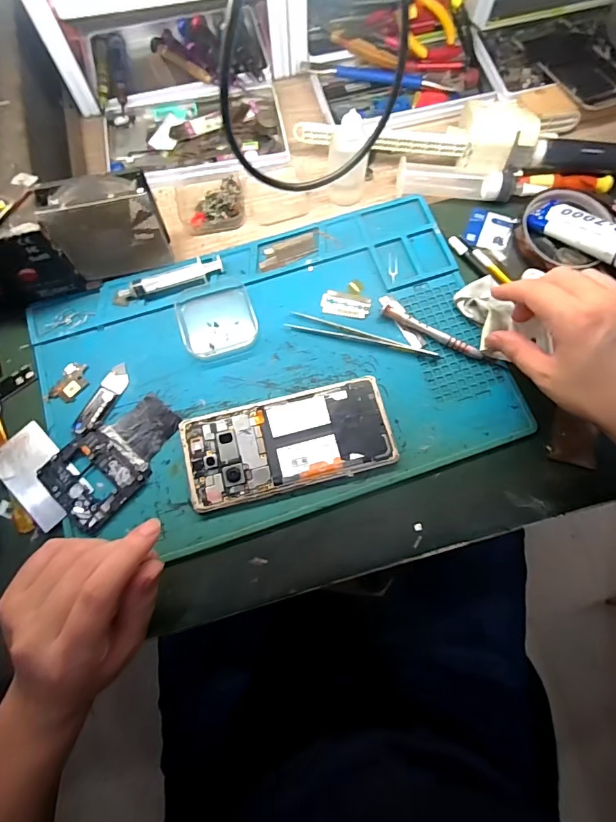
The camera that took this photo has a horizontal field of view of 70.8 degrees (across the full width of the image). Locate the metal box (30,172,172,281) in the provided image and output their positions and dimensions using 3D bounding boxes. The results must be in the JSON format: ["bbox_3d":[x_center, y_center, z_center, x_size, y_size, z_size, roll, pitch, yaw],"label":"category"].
[{"bbox_3d":[-0.160,-0.150,0.356,0.079,0.085,0.032,-15,74,-5],"label":"metal box"}]

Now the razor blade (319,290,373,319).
[{"bbox_3d":[0.033,-0.095,0.384,0.043,0.004,0.023,11,74,3],"label":"razor blade"}]

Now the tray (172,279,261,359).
[{"bbox_3d":[-0.079,-0.081,0.375,0.063,0.012,0.066,-18,74,-5],"label":"tray"}]

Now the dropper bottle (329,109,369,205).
[{"bbox_3d":[0.038,-0.228,0.387,0.035,0.073,0.028,8,74,2],"label":"dropper bottle"}]

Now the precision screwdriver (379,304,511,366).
[{"bbox_3d":[0.116,-0.063,0.371,0.112,0.009,0.010,27,75,7],"label":"precision screwdriver"}]

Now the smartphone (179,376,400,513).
[{"bbox_3d":[-0.015,0.025,0.345,0.161,0.010,0.074,-13,74,-4],"label":"smartphone"}]

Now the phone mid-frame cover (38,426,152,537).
[{"bbox_3d":[-0.167,0.049,0.339,0.065,0.006,0.066,42,78,11],"label":"phone mid-frame cover"}]

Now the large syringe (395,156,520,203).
[{"bbox_3d":[0.142,-0.218,0.410,0.114,0.021,0.030,4,74,1],"label":"large syringe"}]

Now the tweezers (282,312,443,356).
[{"bbox_3d":[0.047,-0.067,0.376,0.130,0.004,0.016,12,74,3],"label":"tweezers"}]

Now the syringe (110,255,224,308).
[{"bbox_3d":[-0.123,-0.113,0.381,0.099,0.014,0.019,-19,75,-6],"label":"syringe"}]

